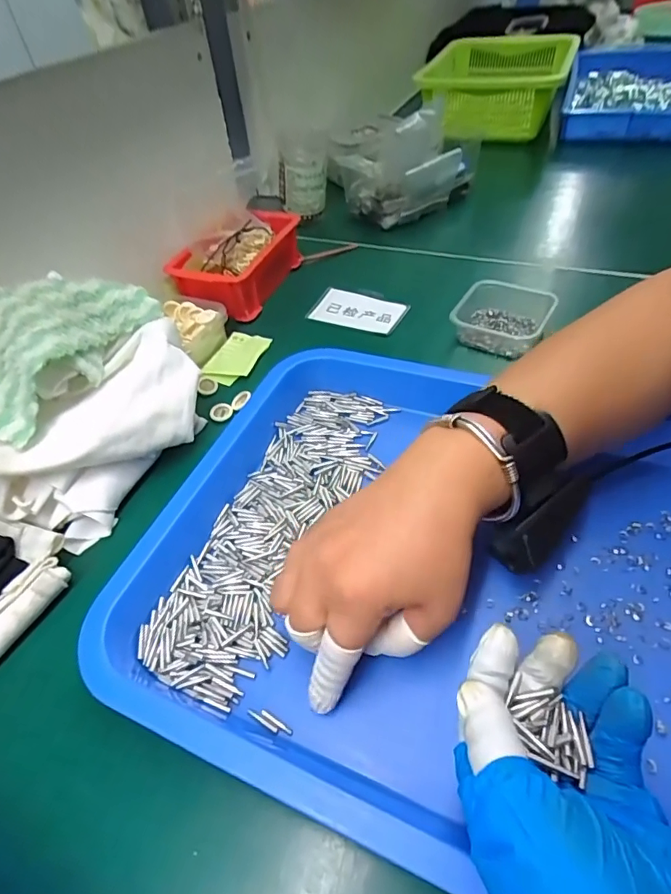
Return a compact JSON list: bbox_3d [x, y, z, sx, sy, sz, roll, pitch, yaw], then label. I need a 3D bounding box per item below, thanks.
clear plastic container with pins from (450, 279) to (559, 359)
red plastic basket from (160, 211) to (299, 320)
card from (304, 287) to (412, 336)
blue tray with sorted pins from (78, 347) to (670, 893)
[{"bbox_3d":[0.156,-0.120,0.464,0.083,0.036,0.080,15,50,19],"label":"clear plastic container with pins"},{"bbox_3d":[-0.103,-0.205,0.549,0.093,0.059,0.148,13,50,18],"label":"red plastic basket"},{"bbox_3d":[0.021,-0.142,0.516,0.099,0.009,0.051,17,59,21],"label":"card"},{"bbox_3d":[0.075,0.070,0.300,0.385,0.041,0.293,15,50,19],"label":"blue tray with sorted pins"}]

